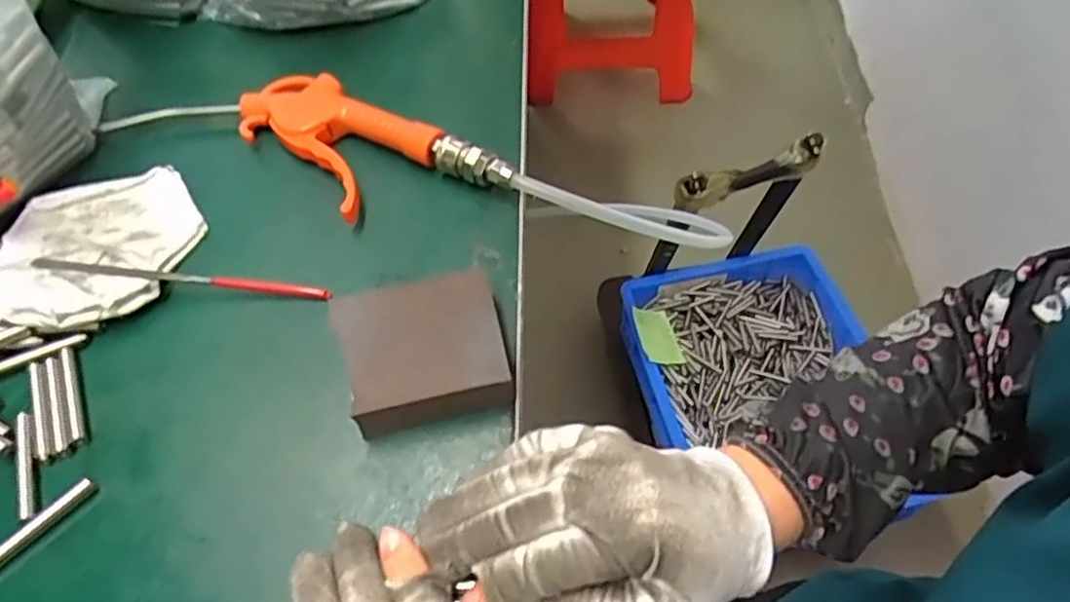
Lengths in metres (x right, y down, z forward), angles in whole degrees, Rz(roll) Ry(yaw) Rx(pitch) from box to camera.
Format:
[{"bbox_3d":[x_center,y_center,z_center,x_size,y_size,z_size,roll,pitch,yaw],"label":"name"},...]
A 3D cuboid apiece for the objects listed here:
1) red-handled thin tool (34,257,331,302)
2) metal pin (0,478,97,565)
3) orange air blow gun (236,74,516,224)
[{"bbox_3d":[-0.192,-0.010,0.378,0.158,0.011,0.008,7,47,0],"label":"red-handled thin tool"},{"bbox_3d":[-0.227,0.103,0.310,0.008,0.007,0.057,38,68,25],"label":"metal pin"},{"bbox_3d":[-0.112,-0.096,0.424,0.189,0.028,0.074,32,52,22],"label":"orange air blow gun"}]

